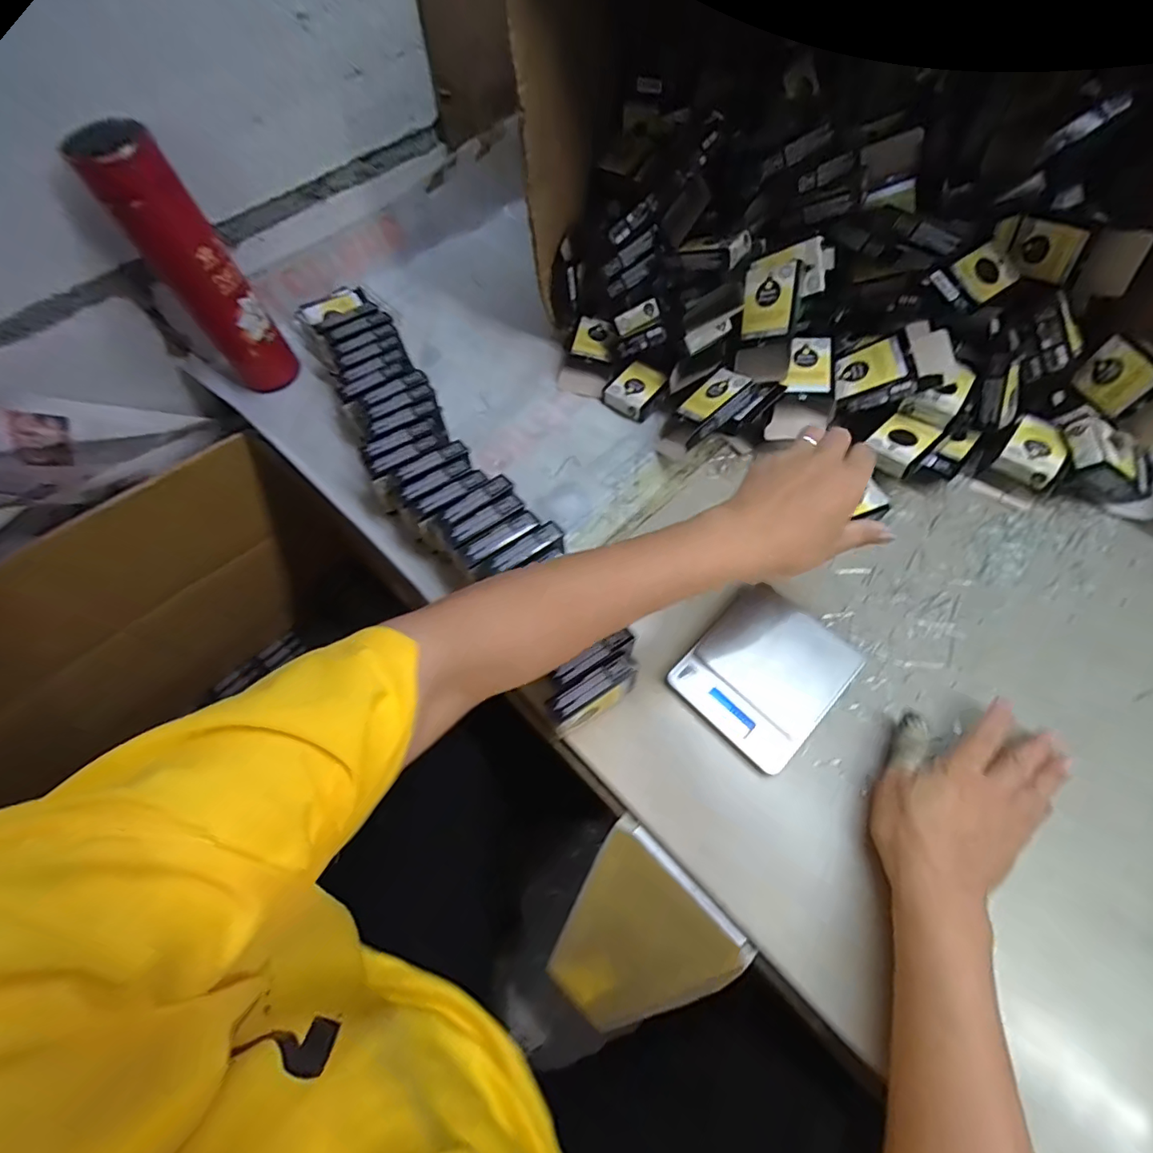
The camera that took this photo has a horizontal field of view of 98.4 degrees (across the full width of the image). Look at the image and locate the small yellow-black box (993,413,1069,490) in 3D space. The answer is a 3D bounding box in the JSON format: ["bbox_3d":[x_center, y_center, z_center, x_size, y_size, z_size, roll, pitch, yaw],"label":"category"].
[{"bbox_3d":[0.431,-0.119,0.470,0.045,0.022,0.068,34,68,17],"label":"small yellow-black box"}]

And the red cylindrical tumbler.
[{"bbox_3d":[-0.355,-0.281,0.474,0.066,0.224,0.061,-34,67,-15],"label":"red cylindrical tumbler"}]

